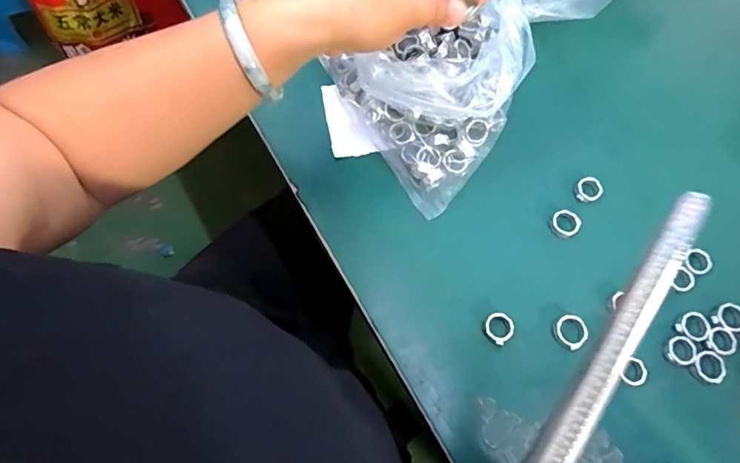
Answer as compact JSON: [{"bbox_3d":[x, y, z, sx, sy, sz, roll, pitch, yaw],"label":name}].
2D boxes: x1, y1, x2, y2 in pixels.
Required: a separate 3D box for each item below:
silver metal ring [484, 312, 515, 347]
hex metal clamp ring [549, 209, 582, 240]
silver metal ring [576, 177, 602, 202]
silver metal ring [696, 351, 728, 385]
[{"bbox_3d":[0.096,0.071,0.353,0.021,0.004,0.022,1,71,-3],"label":"silver metal ring"},{"bbox_3d":[0.159,-0.007,0.388,0.025,0.006,0.023,-31,76,-13],"label":"hex metal clamp ring"},{"bbox_3d":[0.182,-0.035,0.396,0.021,0.006,0.019,-26,75,-11],"label":"silver metal ring"},{"bbox_3d":[0.252,0.100,0.352,0.022,0.004,0.024,1,71,-3],"label":"silver metal ring"}]

